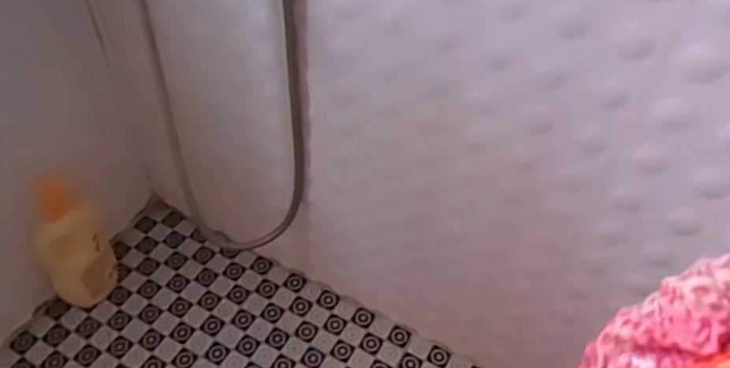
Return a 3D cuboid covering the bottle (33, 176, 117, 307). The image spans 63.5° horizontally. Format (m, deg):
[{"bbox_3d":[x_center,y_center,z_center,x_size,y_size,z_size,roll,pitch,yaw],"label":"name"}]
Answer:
[{"bbox_3d":[-0.454,0.101,0.910,0.065,0.226,0.093,18,49,12],"label":"bottle"}]

